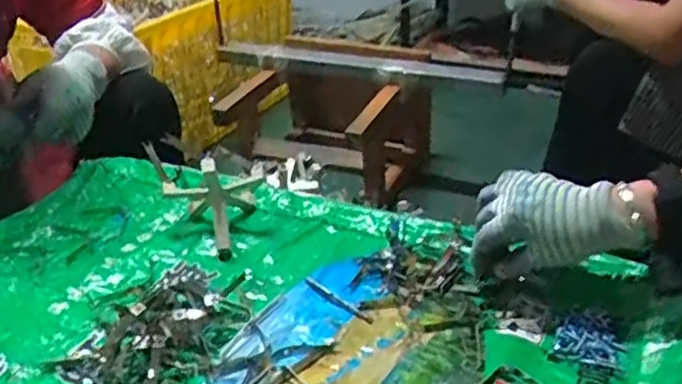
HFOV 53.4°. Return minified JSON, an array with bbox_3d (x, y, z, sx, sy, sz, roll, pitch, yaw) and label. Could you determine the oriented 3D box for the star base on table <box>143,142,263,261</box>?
[{"bbox_3d":[-0.140,0.006,0.717,0.106,0.101,0.088,-11,32,-15],"label":"star base on table"}]

